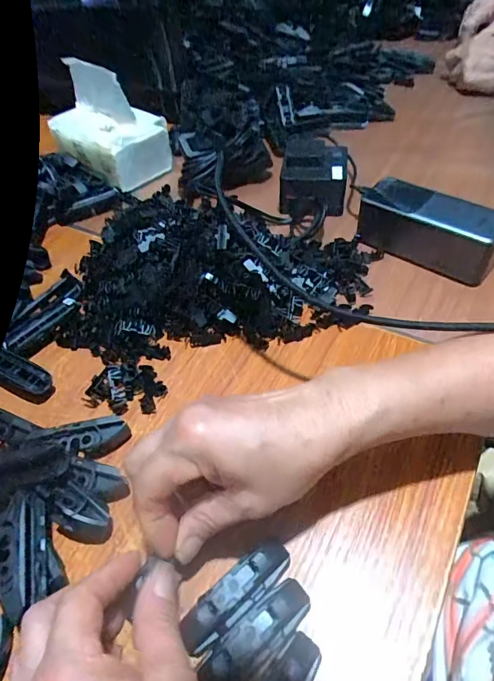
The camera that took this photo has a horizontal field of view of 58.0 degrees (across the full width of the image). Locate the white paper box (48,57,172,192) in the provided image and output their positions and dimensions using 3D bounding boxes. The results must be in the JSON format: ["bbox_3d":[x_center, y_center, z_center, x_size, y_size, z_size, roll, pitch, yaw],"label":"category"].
[{"bbox_3d":[-0.175,-0.275,0.557,0.141,0.108,0.101,34,59,29],"label":"white paper box"}]

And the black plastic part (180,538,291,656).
[{"bbox_3d":[-0.005,0.143,0.253,0.070,0.018,0.021,-34,55,-21],"label":"black plastic part"}]

